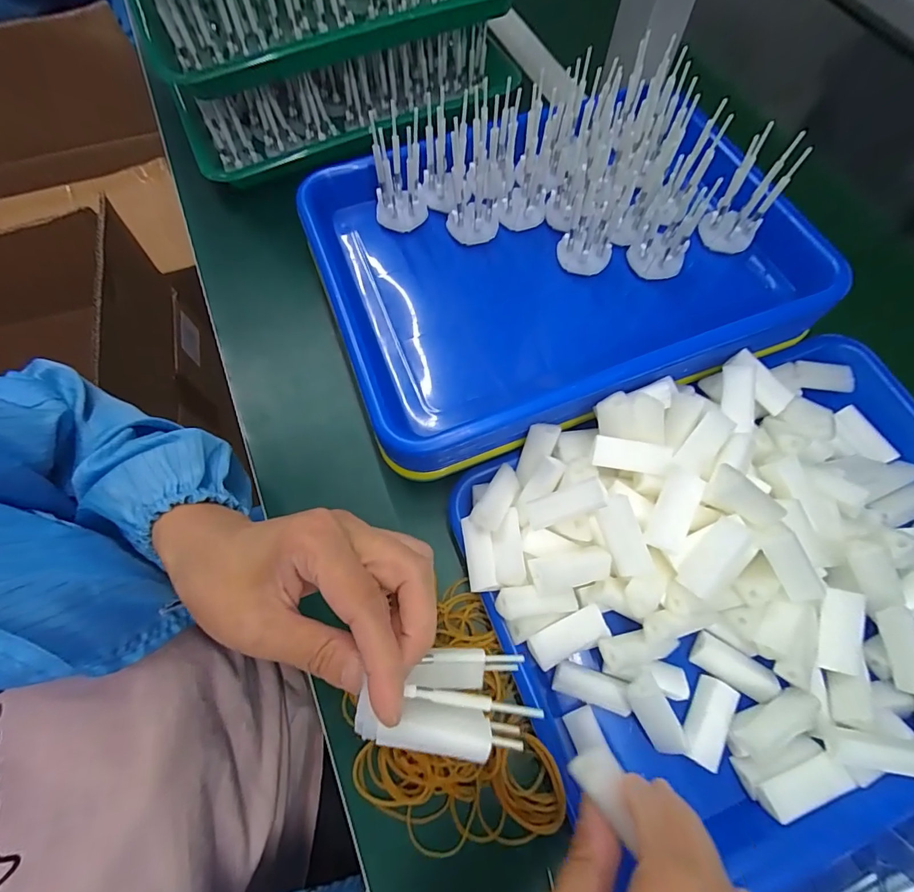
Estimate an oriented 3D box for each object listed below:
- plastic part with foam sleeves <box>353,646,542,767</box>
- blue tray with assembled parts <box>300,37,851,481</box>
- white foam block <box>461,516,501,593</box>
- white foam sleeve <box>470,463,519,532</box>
[{"bbox_3d":[-0.003,0.107,0.192,0.069,0.031,0.038,6,67,2],"label":"plastic part with foam sleeves"},{"bbox_3d":[0.068,-0.144,0.327,0.324,0.086,0.241,-19,69,-8],"label":"blue tray with assembled parts"},{"bbox_3d":[0.013,0.065,0.273,0.016,0.014,0.045,-7,68,-3],"label":"white foam block"},{"bbox_3d":[0.026,0.030,0.277,0.018,0.014,0.048,30,45,11],"label":"white foam sleeve"}]

